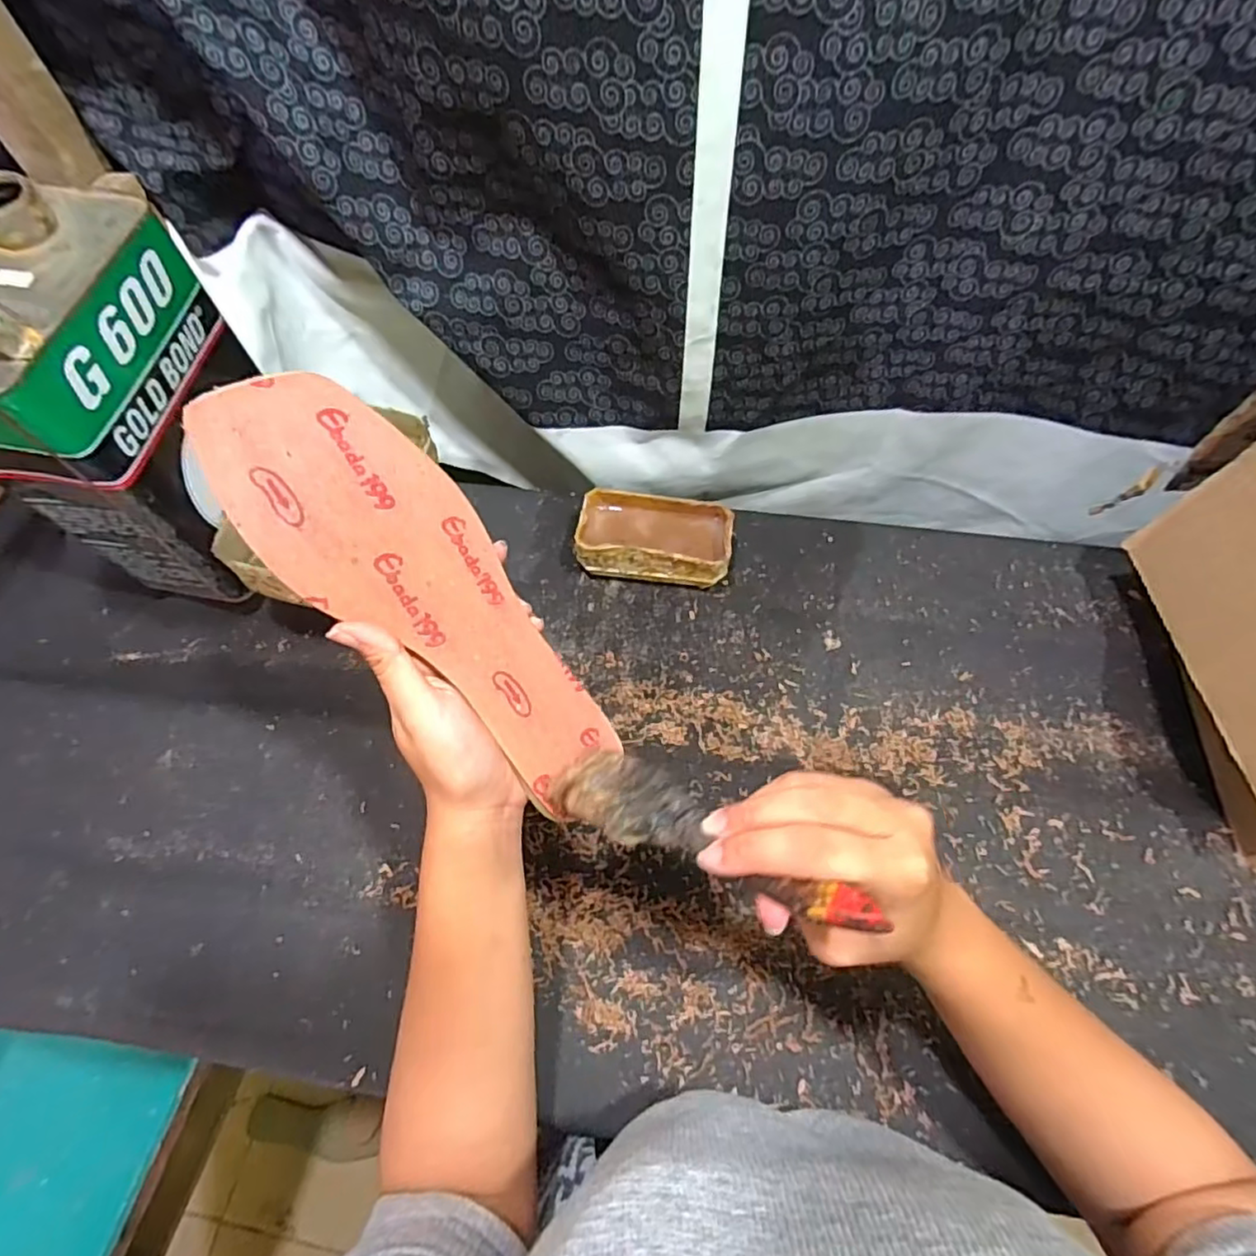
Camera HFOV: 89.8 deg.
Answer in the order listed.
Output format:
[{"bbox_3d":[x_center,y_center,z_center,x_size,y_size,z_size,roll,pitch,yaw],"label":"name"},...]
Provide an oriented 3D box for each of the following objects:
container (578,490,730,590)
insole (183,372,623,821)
[{"bbox_3d":[0.023,-0.073,0.533,0.124,0.047,0.071,7,62,4],"label":"container"},{"bbox_3d":[-0.087,-0.016,0.294,0.225,0.009,0.082,49,60,-21],"label":"insole"}]

